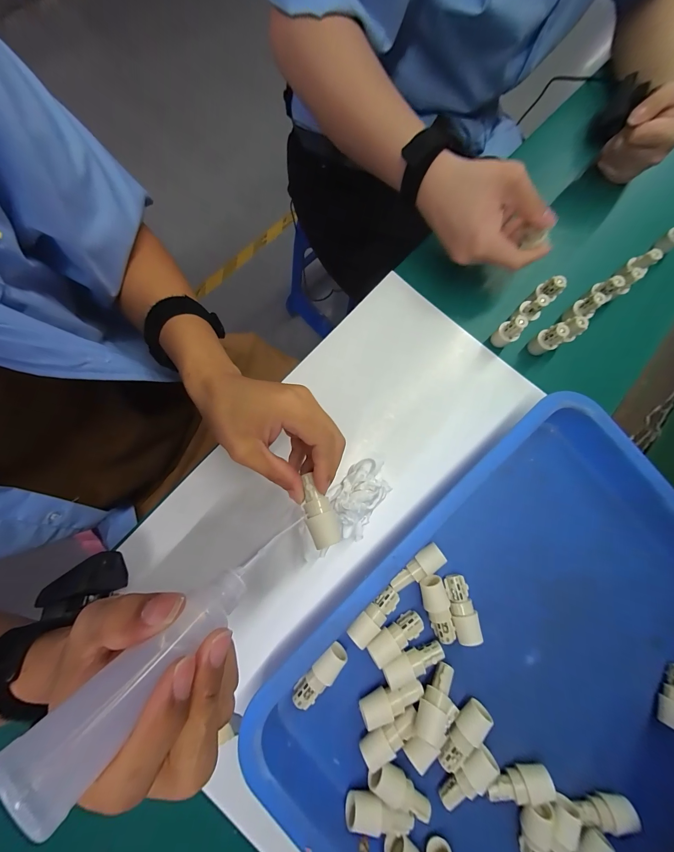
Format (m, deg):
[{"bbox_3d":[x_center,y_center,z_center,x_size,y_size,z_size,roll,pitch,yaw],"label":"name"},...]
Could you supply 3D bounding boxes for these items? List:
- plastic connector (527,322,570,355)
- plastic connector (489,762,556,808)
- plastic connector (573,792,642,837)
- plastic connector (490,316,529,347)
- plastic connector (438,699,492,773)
[{"bbox_3d":[0.238,-0.098,0.341,0.019,0.046,0.019,14,79,-3],"label":"plastic connector"},{"bbox_3d":[0.154,0.304,0.258,0.053,0.019,0.018,-3,81,-6],"label":"plastic connector"},{"bbox_3d":[0.236,0.341,0.266,0.049,0.015,0.021,7,80,-4],"label":"plastic connector"},{"bbox_3d":[0.191,-0.104,0.335,0.018,0.038,0.016,8,80,-4],"label":"plastic connector"},{"bbox_3d":[0.105,0.260,0.255,0.020,0.021,0.054,38,79,2],"label":"plastic connector"}]

